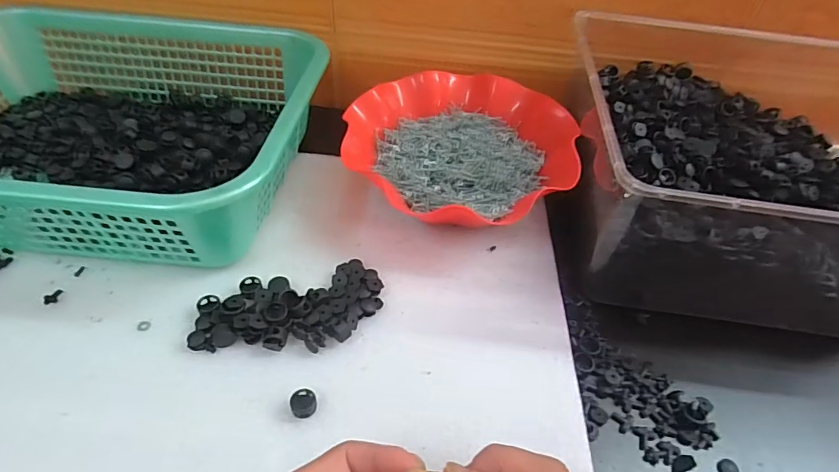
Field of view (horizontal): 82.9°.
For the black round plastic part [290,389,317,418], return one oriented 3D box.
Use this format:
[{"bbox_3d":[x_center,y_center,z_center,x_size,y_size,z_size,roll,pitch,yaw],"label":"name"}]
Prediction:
[{"bbox_3d":[-0.078,0.115,0.323,0.017,0.010,0.018,3,47,-3],"label":"black round plastic part"}]

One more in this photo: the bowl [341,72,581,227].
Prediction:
[{"bbox_3d":[0.042,-0.091,0.474,0.216,0.060,0.199,3,47,-3],"label":"bowl"}]

